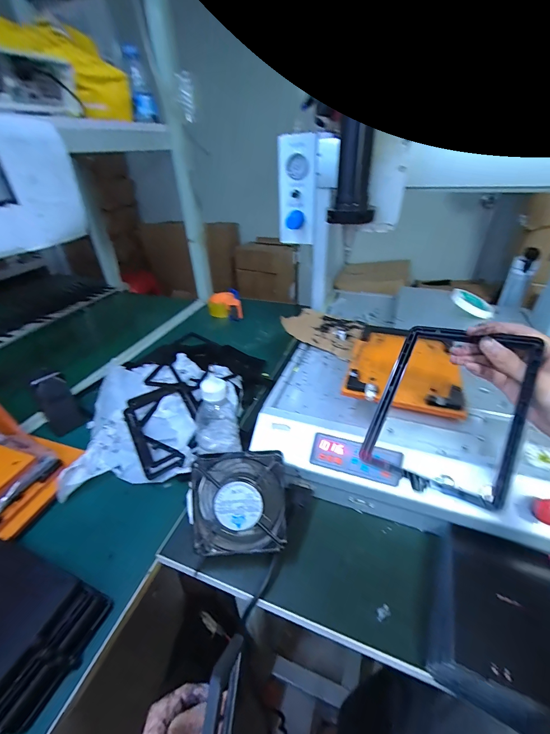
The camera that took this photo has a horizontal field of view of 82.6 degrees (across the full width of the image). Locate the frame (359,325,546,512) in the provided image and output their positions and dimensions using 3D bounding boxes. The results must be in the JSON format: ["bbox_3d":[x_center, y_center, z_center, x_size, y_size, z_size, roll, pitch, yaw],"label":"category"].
[{"bbox_3d":[0.163,0.034,0.296,0.118,0.015,0.164,14,69,41],"label":"frame"}]

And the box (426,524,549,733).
[{"bbox_3d":[0.243,0.262,0.335,0.122,0.043,0.164,16,38,25],"label":"box"}]

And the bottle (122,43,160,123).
[{"bbox_3d":[-0.354,-0.742,0.824,0.061,0.153,0.076,-12,35,-14],"label":"bottle"}]

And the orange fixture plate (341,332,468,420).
[{"bbox_3d":[0.193,-0.005,0.474,0.149,0.019,0.189,9,36,17],"label":"orange fixture plate"}]

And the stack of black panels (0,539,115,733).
[{"bbox_3d":[-0.309,0.291,0.360,0.196,0.041,0.121,10,36,18],"label":"stack of black panels"}]

